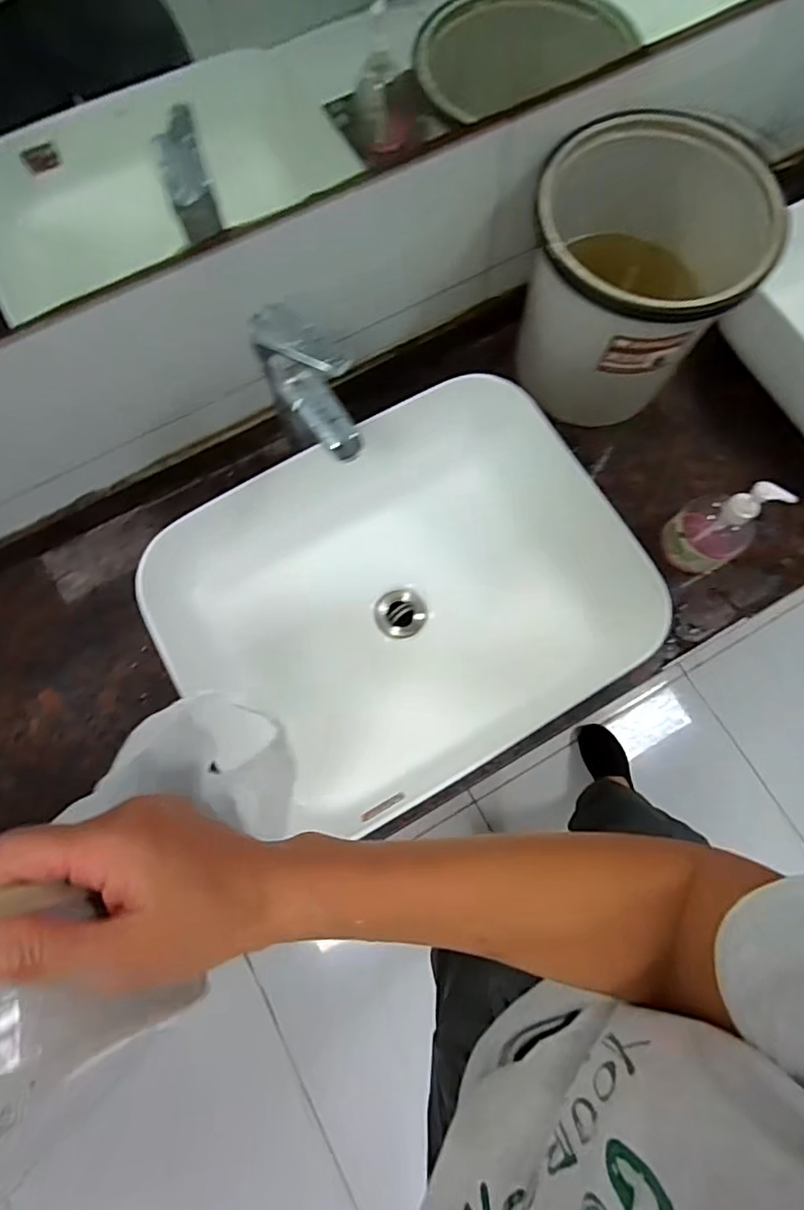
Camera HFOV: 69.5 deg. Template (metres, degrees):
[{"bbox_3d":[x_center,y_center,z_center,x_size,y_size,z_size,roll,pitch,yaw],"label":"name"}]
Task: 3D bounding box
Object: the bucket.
[{"bbox_3d":[0.274,-0.393,0.714,0.244,0.245,0.236,0,74,-1],"label":"bucket"}]

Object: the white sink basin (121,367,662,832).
[{"bbox_3d":[-0.003,-0.008,0.682,0.510,0.119,0.425,-28,76,-9],"label":"white sink basin"}]

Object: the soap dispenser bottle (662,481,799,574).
[{"bbox_3d":[0.389,-0.101,0.713,0.076,0.185,0.079,0,74,-1],"label":"soap dispenser bottle"}]

